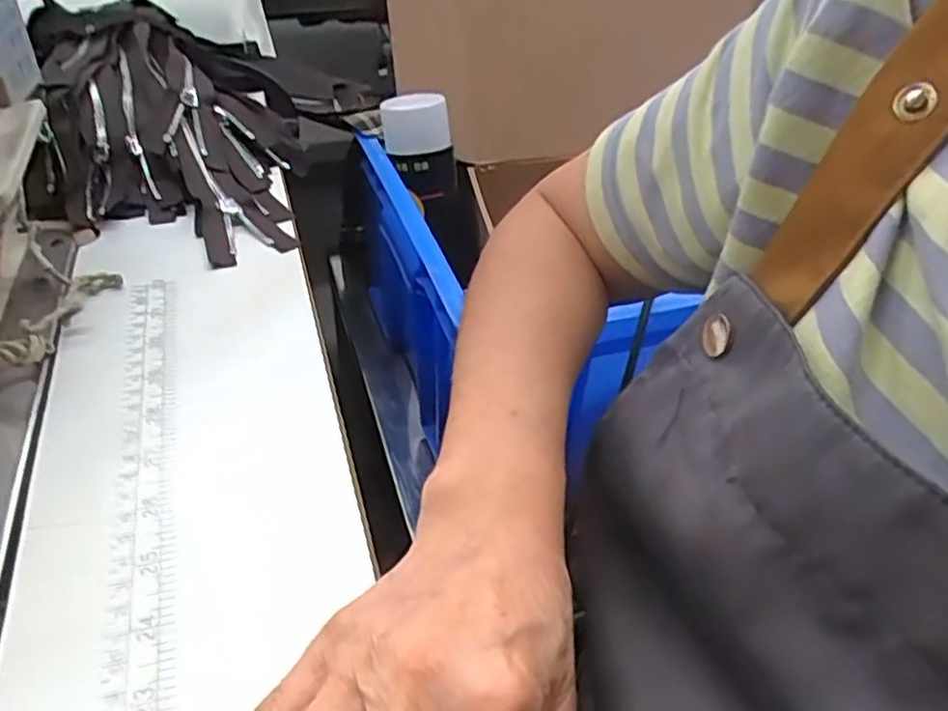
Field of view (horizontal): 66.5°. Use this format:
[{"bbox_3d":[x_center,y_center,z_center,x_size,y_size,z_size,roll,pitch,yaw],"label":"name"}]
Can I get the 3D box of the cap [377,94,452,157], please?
[{"bbox_3d":[-0.053,-0.214,0.669,0.063,0.042,0.063,3,39,-2],"label":"cap"}]

